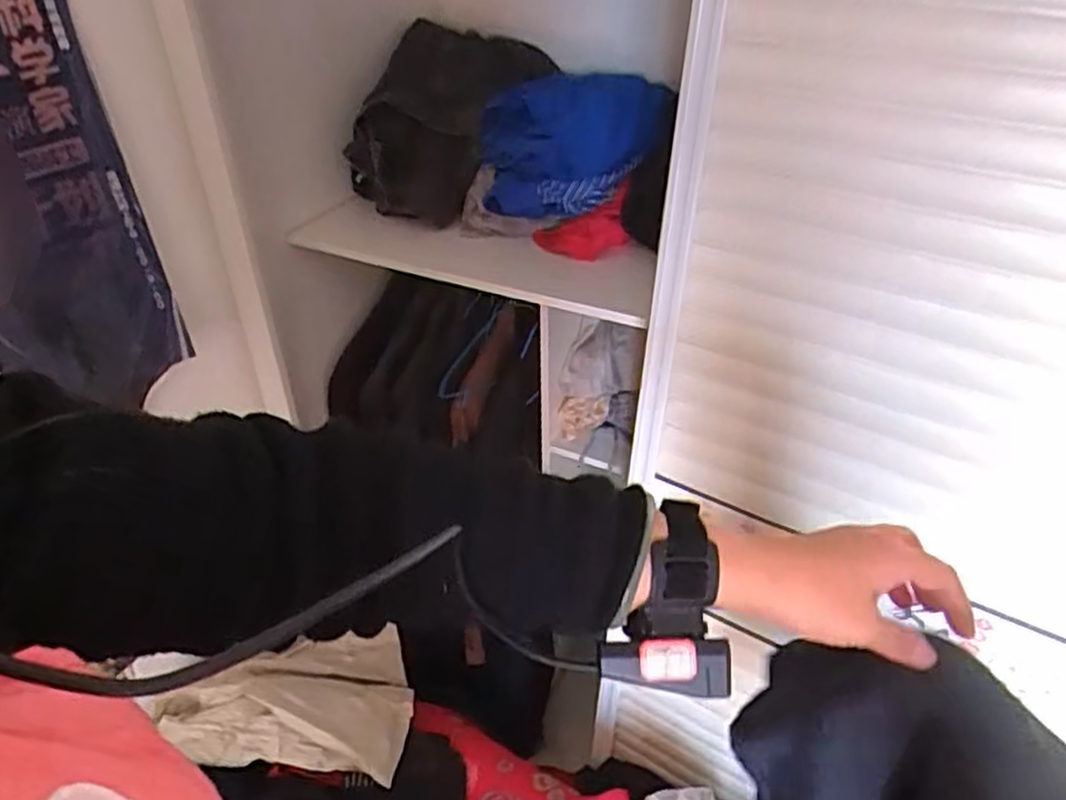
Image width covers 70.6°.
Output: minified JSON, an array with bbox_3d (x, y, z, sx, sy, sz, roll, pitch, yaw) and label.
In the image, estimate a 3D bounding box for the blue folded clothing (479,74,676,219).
[{"bbox_3d":[0.057,-0.377,1.117,0.271,0.161,0.158,-1,31,1],"label":"blue folded clothing"}]

